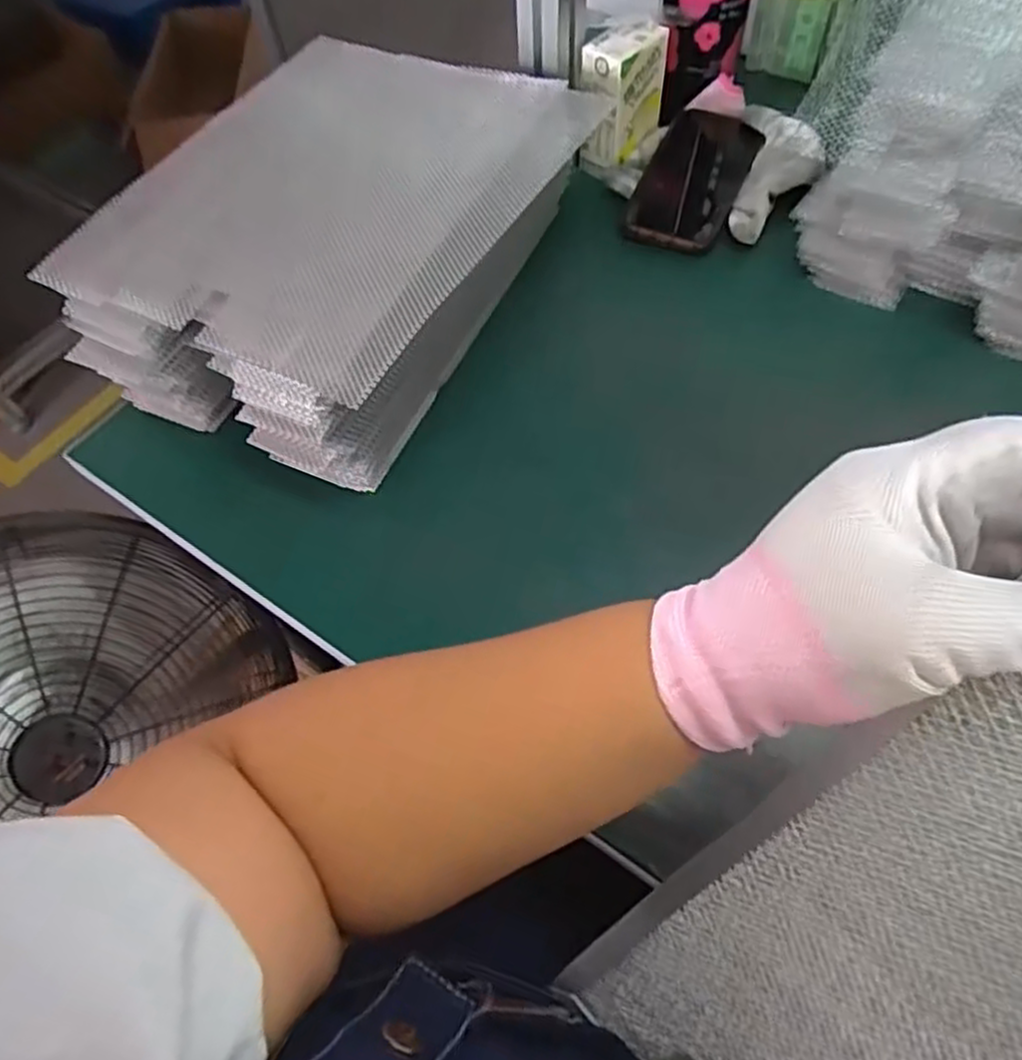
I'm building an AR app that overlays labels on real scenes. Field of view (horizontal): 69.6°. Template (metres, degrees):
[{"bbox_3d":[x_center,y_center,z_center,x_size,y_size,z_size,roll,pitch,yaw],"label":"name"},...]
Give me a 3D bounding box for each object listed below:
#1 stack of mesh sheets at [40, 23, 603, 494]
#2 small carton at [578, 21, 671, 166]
[{"bbox_3d":[-0.147,-0.229,0.566,0.263,0.112,0.350,23,63,17],"label":"stack of mesh sheets"},{"bbox_3d":[0.096,-0.378,0.634,0.050,0.087,0.074,34,67,22],"label":"small carton"}]

